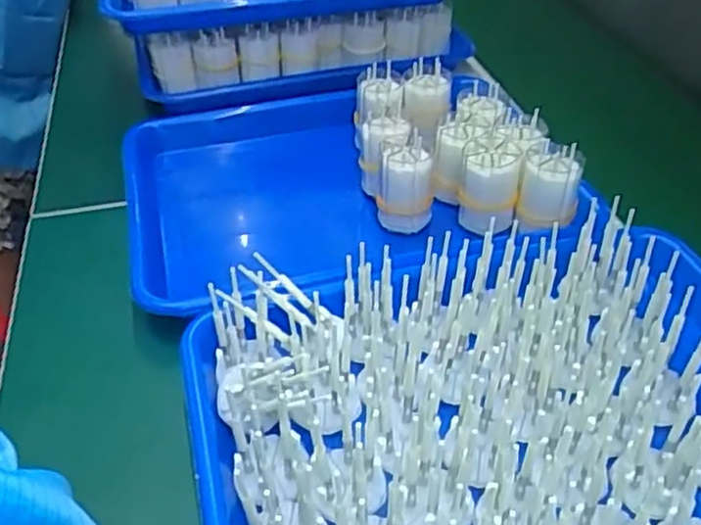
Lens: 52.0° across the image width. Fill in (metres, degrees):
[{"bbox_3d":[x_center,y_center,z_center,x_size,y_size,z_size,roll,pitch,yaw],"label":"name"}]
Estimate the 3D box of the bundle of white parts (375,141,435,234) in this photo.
[{"bbox_3d":[0.040,-0.053,0.517,0.039,0.058,0.031,4,40,4],"label":"bundle of white parts"}]

